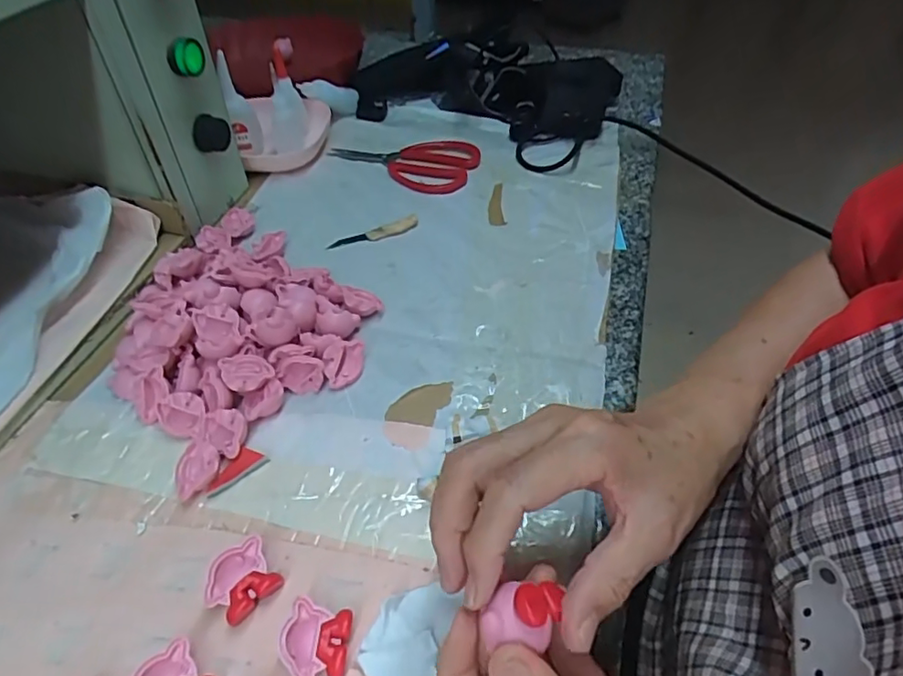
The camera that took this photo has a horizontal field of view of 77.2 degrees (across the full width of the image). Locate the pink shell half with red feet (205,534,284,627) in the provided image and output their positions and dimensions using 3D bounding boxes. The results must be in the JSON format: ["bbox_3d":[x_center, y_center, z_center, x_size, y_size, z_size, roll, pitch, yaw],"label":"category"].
[{"bbox_3d":[-0.110,0.129,0.298,0.035,0.016,0.032,-32,54,-27],"label":"pink shell half with red feet"}]

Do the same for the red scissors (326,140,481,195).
[{"bbox_3d":[-0.045,-0.198,0.606,0.160,0.009,0.102,27,52,24],"label":"red scissors"}]

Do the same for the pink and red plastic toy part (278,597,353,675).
[{"bbox_3d":[-0.065,0.149,0.276,0.032,0.017,0.034,8,47,8],"label":"pink and red plastic toy part"}]

